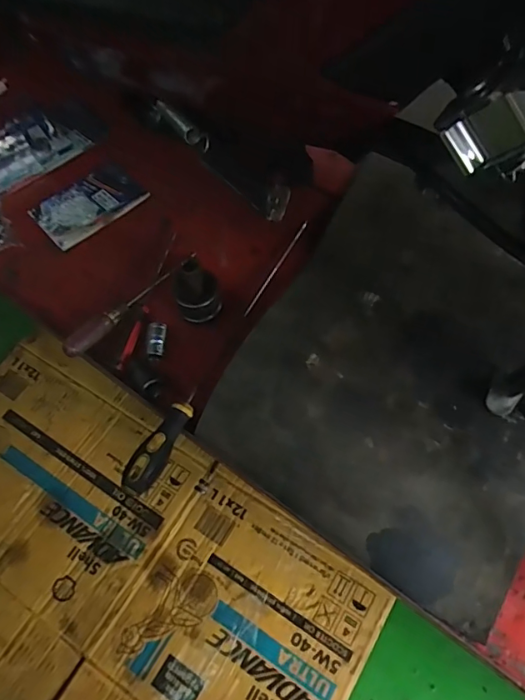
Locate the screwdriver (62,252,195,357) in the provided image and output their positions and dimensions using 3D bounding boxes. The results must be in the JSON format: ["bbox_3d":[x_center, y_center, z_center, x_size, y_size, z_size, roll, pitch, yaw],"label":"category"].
[{"bbox_3d":[-0.149,-0.059,0.585,0.021,0.028,0.191,37,70,20],"label":"screwdriver"}]

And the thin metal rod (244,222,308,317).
[{"bbox_3d":[0.017,-0.100,0.614,0.006,0.009,0.159,24,66,15],"label":"thin metal rod"}]

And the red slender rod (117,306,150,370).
[{"bbox_3d":[-0.146,-0.014,0.576,0.012,0.008,0.084,11,63,9],"label":"red slender rod"}]

